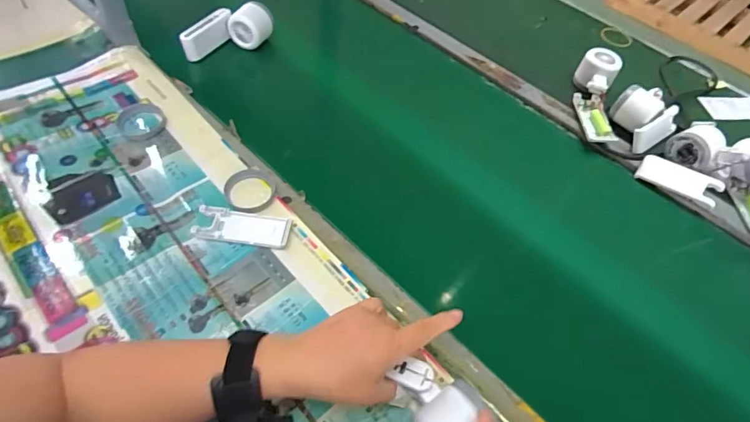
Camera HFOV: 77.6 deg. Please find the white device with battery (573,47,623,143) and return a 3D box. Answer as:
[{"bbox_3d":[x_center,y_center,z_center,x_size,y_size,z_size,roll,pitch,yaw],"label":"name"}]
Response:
[{"bbox_3d":[0.349,-0.179,0.740,0.062,0.050,0.181,12,65,3],"label":"white device with battery"}]

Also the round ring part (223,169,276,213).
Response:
[{"bbox_3d":[-0.149,-0.024,0.560,0.061,0.010,0.060,4,51,-5],"label":"round ring part"}]

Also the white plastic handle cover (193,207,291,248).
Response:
[{"bbox_3d":[-0.149,0.019,0.528,0.103,0.011,0.039,9,51,0],"label":"white plastic handle cover"}]

